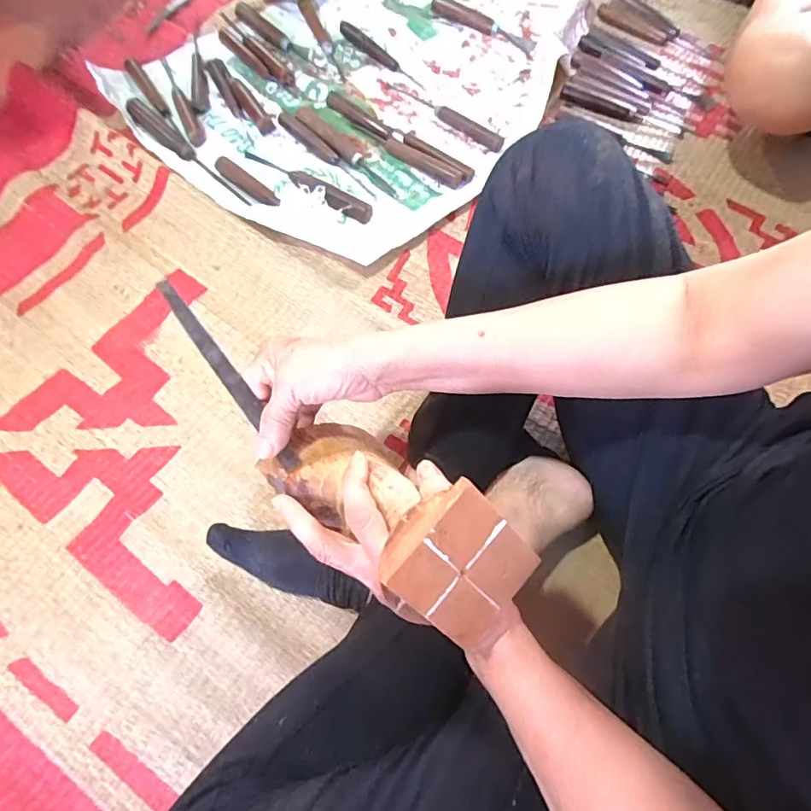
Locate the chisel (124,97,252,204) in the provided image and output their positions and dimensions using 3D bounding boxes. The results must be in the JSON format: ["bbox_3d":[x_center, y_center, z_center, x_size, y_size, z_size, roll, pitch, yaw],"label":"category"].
[{"bbox_3d":[-0.277,-0.322,0.653,0.228,0.017,0.033,40,73,12],"label":"chisel"}]

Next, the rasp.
[{"bbox_3d":[-0.126,-0.021,0.366,0.013,0.007,0.159,-35,96,-14],"label":"rasp"}]

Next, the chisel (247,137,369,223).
[{"bbox_3d":[-0.128,-0.287,0.641,0.199,0.018,0.036,33,71,10],"label":"chisel"}]

